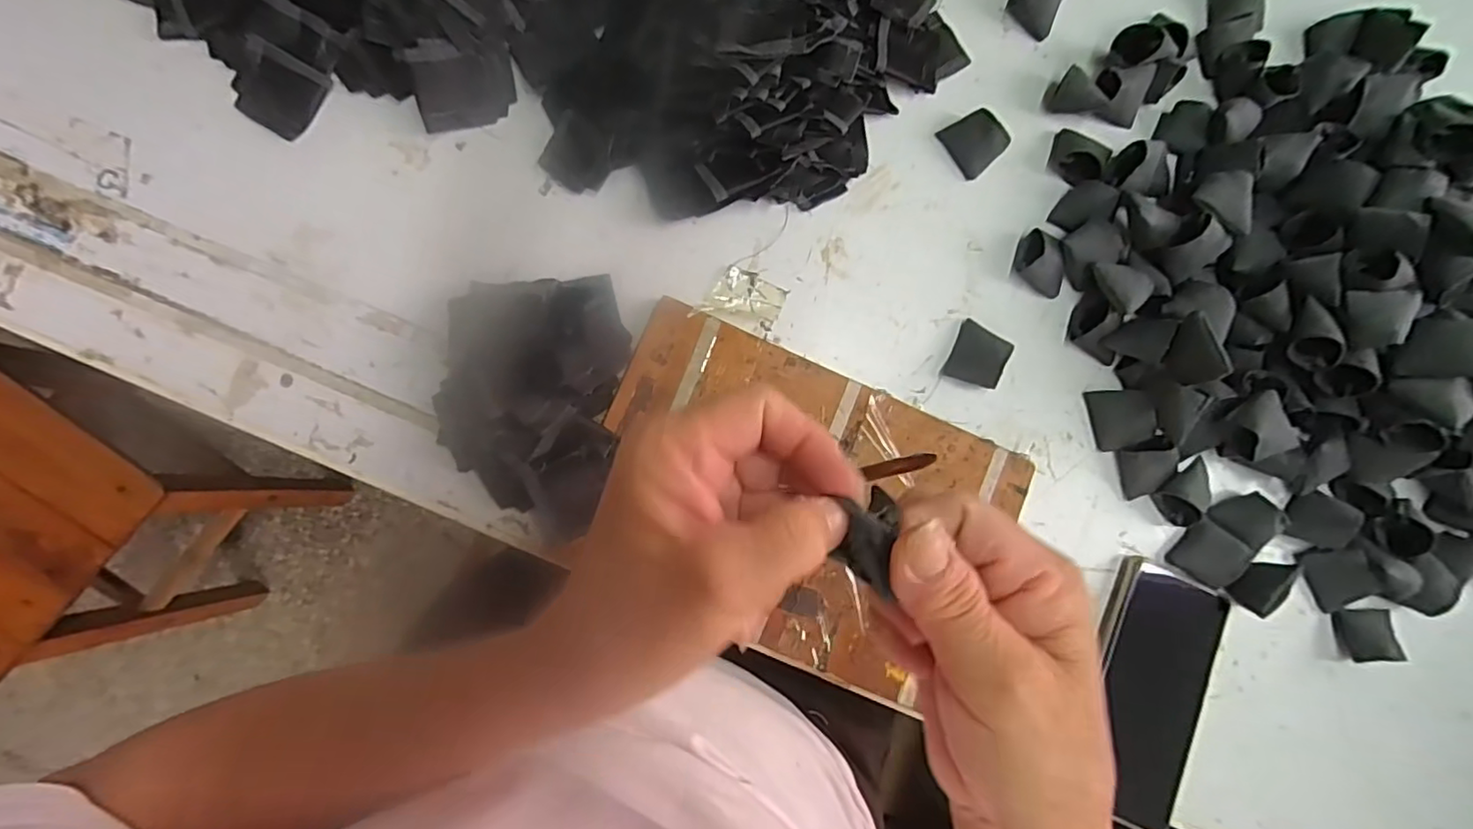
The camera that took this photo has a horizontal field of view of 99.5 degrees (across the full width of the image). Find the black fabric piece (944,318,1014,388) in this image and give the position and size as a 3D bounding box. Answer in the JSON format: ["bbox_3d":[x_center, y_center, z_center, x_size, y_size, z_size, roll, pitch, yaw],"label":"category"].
[{"bbox_3d":[0.164,-0.041,0.421,0.031,0.020,0.041,25,81,-3],"label":"black fabric piece"}]

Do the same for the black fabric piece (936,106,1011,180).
[{"bbox_3d":[0.169,-0.195,0.444,0.032,0.020,0.040,-40,89,-9],"label":"black fabric piece"}]

